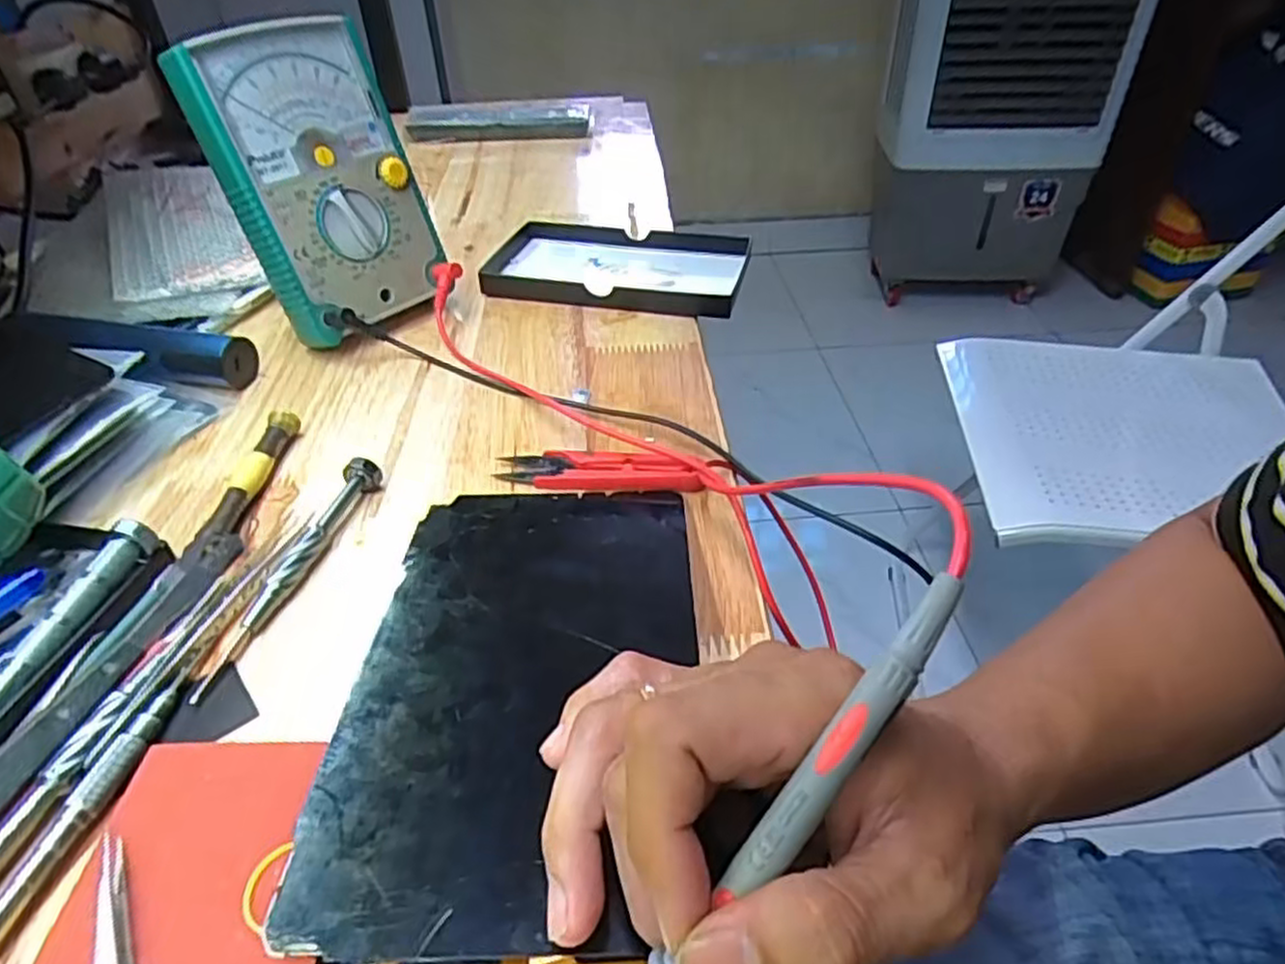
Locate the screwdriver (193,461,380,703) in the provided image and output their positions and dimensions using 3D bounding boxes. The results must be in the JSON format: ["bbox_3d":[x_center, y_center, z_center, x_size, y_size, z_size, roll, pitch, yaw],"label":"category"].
[{"bbox_3d":[-0.148,0.033,0.317,0.014,0.015,0.126,8,41,12],"label":"screwdriver"}]

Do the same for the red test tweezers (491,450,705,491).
[{"bbox_3d":[-0.021,-0.007,0.366,0.097,0.013,0.024,5,40,8],"label":"red test tweezers"}]

